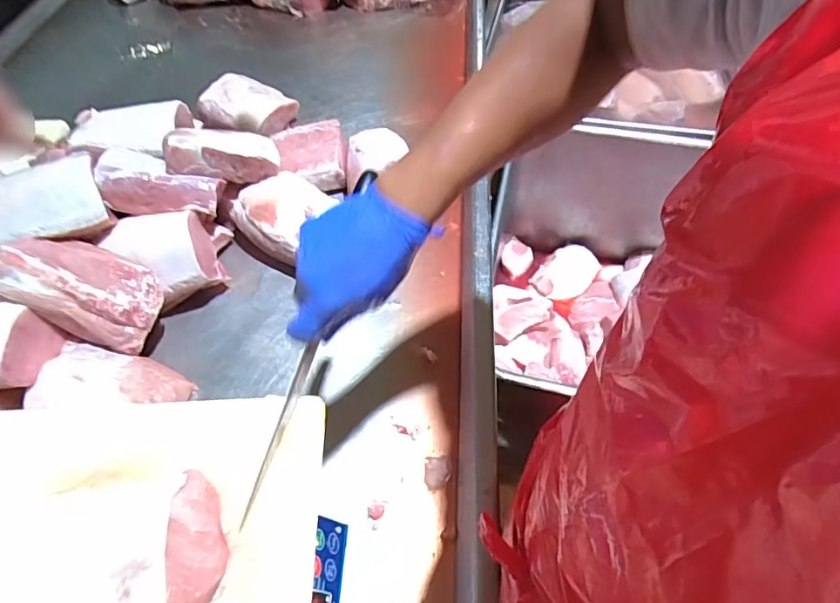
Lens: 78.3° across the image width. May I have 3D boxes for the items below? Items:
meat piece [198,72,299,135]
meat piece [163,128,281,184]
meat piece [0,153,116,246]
[{"bbox_3d":[-0.323,-0.367,0.967,0.176,0.050,0.127,30,60,23],"label":"meat piece"},{"bbox_3d":[-0.292,-0.219,0.766,0.167,0.060,0.071,-12,47,-43],"label":"meat piece"},{"bbox_3d":[-0.501,-0.122,0.670,0.167,0.079,0.081,-15,54,-8],"label":"meat piece"}]

